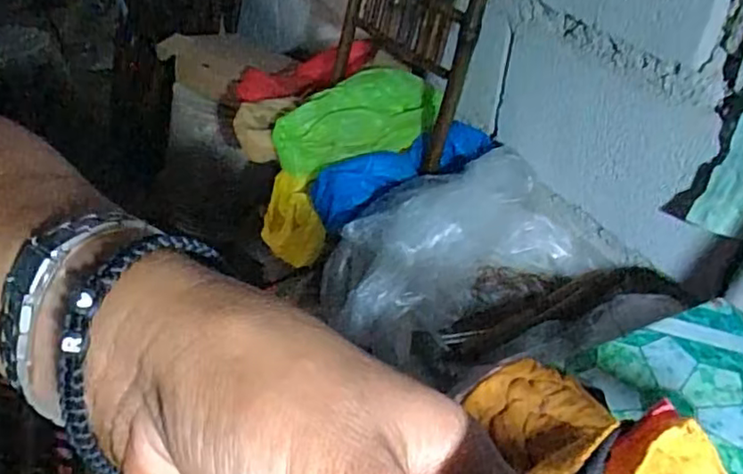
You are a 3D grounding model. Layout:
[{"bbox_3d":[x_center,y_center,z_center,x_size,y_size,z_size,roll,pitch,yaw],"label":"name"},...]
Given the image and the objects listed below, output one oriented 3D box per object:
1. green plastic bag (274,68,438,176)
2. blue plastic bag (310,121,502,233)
[{"bbox_3d":[-0.012,-0.170,0.925,0.259,0.088,0.115,-23,44,-11],"label":"green plastic bag"},{"bbox_3d":[0.054,-0.088,0.882,0.303,0.070,0.091,-18,43,-26],"label":"blue plastic bag"}]

